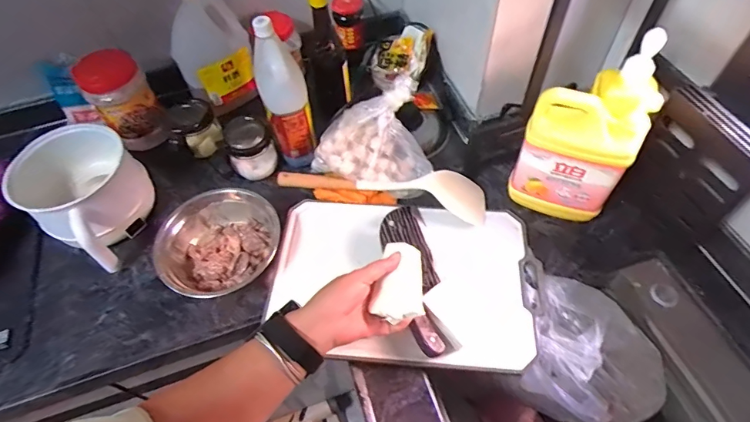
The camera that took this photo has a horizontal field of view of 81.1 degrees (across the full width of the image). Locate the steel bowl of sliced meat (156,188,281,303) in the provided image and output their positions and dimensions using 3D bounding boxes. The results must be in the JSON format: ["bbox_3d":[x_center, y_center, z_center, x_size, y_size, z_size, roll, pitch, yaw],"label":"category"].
[{"bbox_3d":[-0.232,0.042,0.654,0.169,0.070,0.145,-30,59,-16],"label":"steel bowl of sliced meat"}]

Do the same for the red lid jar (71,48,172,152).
[{"bbox_3d":[-0.416,-0.185,0.725,0.089,0.163,0.083,-1,56,2],"label":"red lid jar"}]

